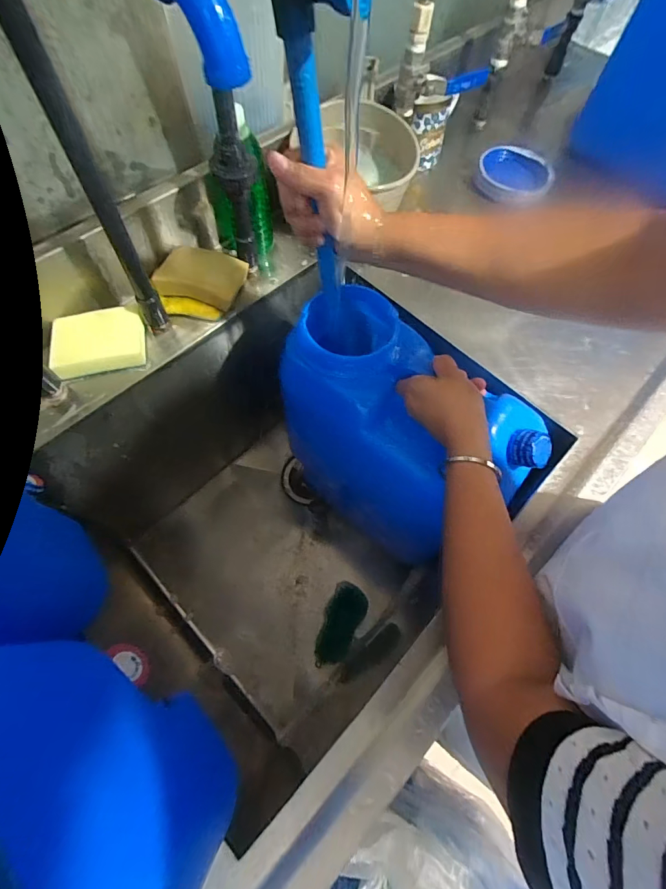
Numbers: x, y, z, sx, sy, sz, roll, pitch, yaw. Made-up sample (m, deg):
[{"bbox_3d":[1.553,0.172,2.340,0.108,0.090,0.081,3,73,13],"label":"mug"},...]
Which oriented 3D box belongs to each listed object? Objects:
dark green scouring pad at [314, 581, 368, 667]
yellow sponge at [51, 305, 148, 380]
[{"bbox_3d":[0.012,0.314,0.696,0.065,0.033,0.137,26,66,11],"label":"dark green scouring pad"},{"bbox_3d":[-0.281,-0.126,0.488,0.105,0.037,0.082,-15,65,-9],"label":"yellow sponge"}]

